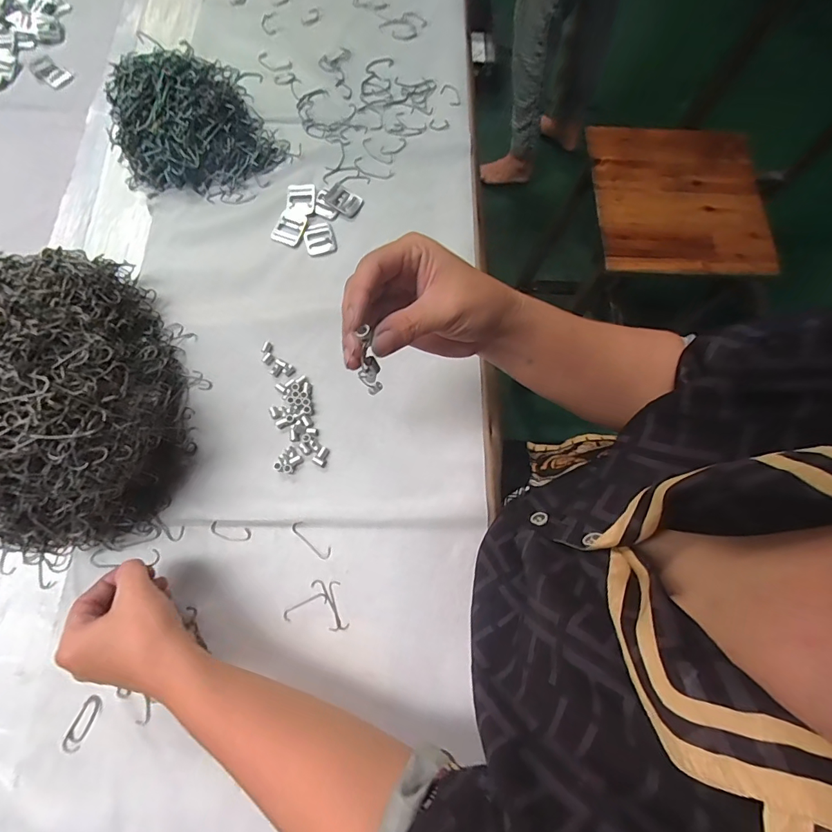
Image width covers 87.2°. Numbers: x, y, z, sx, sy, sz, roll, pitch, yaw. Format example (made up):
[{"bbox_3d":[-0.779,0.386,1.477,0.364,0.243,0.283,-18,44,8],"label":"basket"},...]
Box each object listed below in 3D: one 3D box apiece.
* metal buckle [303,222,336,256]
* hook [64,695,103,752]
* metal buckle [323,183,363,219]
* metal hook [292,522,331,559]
[{"bbox_3d":[-0.112,-0.205,0.505,0.034,0.004,0.042,-16,75,-6],"label":"metal buckle"},{"bbox_3d":[-0.281,0.259,0.369,0.016,0.004,0.040,19,66,5],"label":"hook"},{"bbox_3d":[-0.086,-0.256,0.517,0.044,0.004,0.034,33,76,8],"label":"metal buckle"},{"bbox_3d":[-0.099,0.117,0.413,0.045,0.004,0.013,37,77,9],"label":"metal hook"}]

